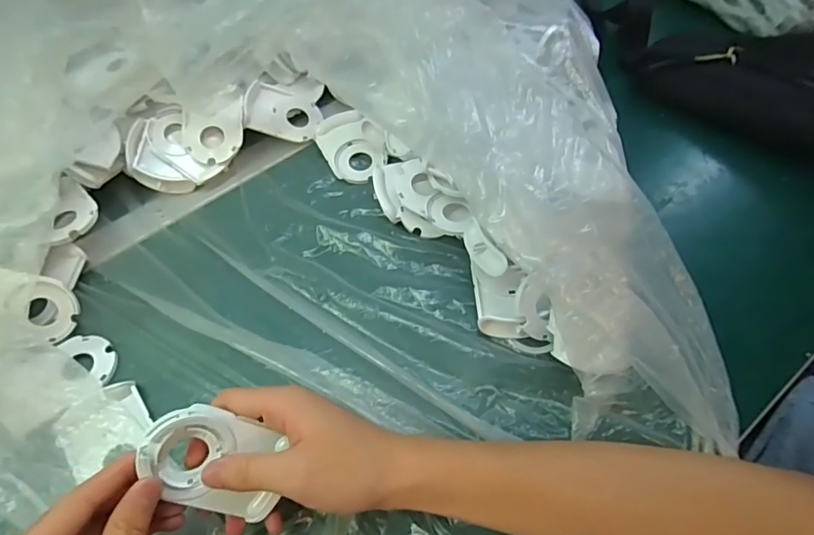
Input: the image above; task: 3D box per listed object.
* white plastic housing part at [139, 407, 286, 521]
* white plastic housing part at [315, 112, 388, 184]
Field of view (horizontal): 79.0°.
[{"bbox_3d":[-0.113,0.114,0.289,0.082,0.008,0.057,27,87,-23],"label":"white plastic housing part"},{"bbox_3d":[-0.055,-0.124,0.489,0.057,0.021,0.079,-30,60,-15],"label":"white plastic housing part"}]

